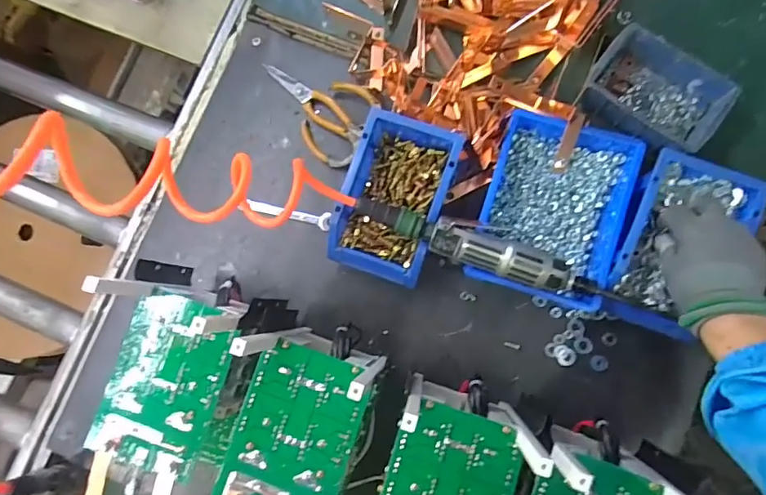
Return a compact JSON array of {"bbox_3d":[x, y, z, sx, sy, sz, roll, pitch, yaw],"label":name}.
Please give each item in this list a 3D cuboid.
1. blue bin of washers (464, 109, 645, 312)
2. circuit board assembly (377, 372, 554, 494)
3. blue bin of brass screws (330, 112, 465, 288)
[{"bbox_3d":[0.192,-0.047,0.541,0.147,0.059,0.208,17,84,7],"label":"blue bin of washers"},{"bbox_3d":[0.061,0.229,0.447,0.121,0.057,0.178,18,84,7],"label":"circuit board assembly"},{"bbox_3d":[0.016,-0.058,0.557,0.110,0.074,0.188,19,84,7],"label":"blue bin of brass screws"}]

